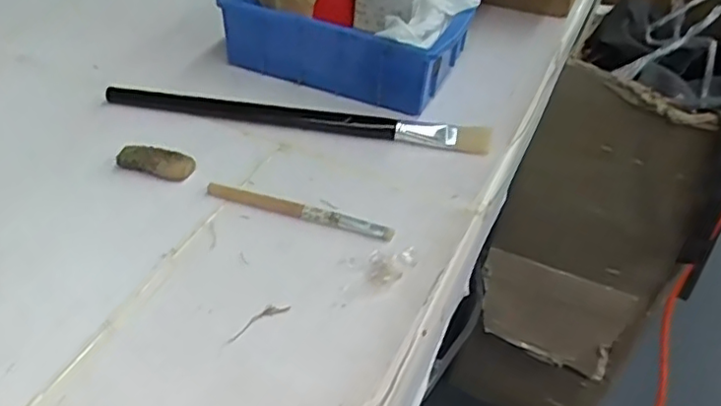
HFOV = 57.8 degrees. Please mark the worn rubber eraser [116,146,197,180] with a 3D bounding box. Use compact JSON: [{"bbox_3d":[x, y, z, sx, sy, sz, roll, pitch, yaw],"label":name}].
[{"bbox_3d":[-0.144,-0.031,0.460,0.054,0.009,0.023,17,43,13],"label":"worn rubber eraser"}]

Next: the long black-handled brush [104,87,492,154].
[{"bbox_3d":[-0.050,-0.072,0.511,0.300,0.011,0.026,7,42,2],"label":"long black-handled brush"}]

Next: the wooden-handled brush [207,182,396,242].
[{"bbox_3d":[-0.041,0.004,0.435,0.130,0.008,0.011,14,42,10],"label":"wooden-handled brush"}]

